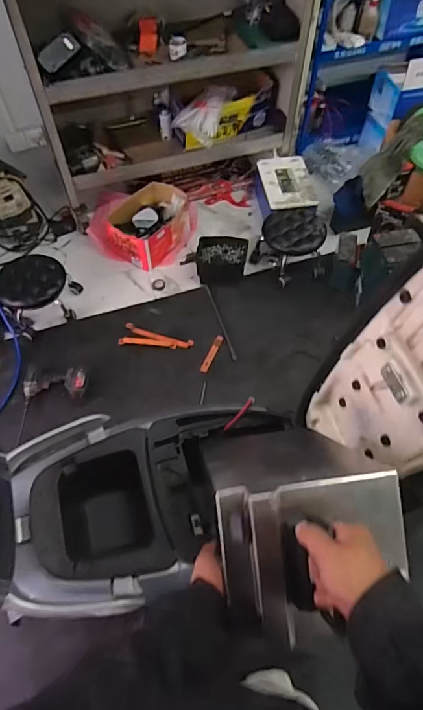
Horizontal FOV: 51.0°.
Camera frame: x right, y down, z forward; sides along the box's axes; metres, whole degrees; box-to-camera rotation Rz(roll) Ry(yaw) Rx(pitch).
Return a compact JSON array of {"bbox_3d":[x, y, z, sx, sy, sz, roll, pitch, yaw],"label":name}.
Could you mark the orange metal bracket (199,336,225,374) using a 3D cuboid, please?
[{"bbox_3d":[0.003,-0.005,1.777,0.034,0.005,0.185,21,61,12],"label":"orange metal bracket"}]

